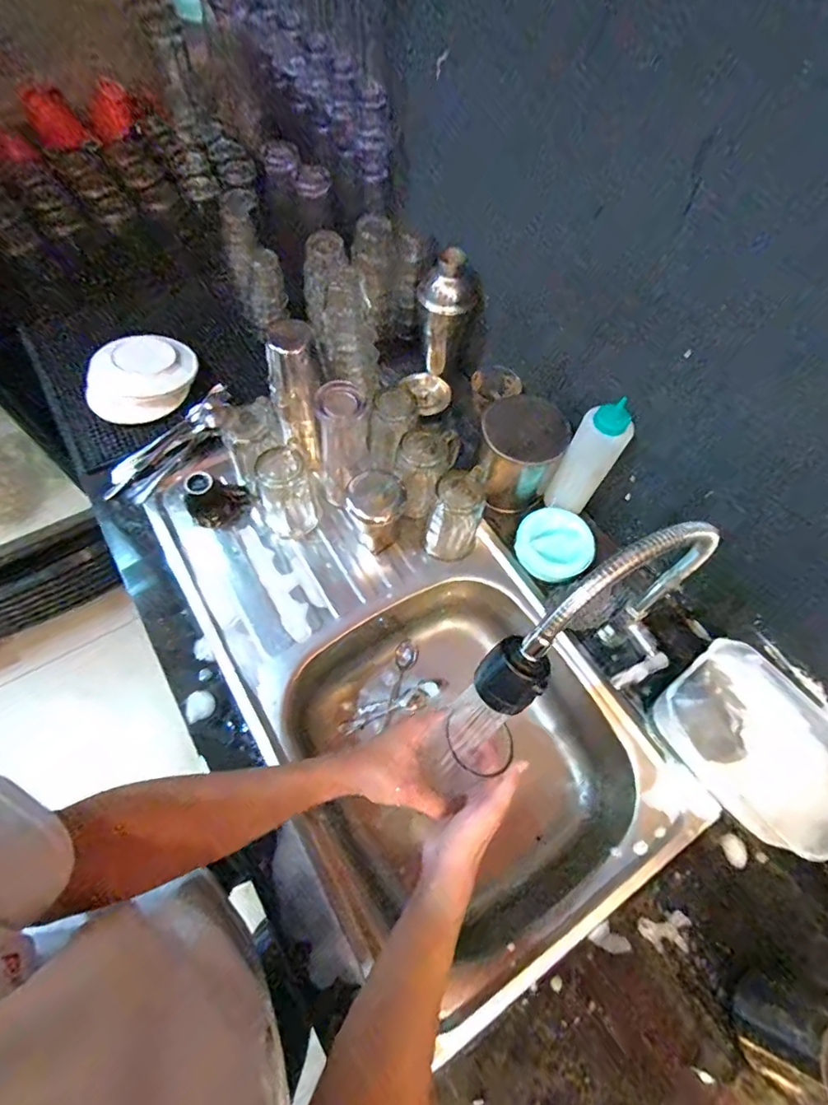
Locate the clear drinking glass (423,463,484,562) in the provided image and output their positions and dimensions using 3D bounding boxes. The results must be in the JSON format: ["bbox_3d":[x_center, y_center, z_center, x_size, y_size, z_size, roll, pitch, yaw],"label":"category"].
[{"bbox_3d":[0.056,-0.052,0.671,0.065,0.120,0.088,15,65,5],"label":"clear drinking glass"}]

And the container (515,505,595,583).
[{"bbox_3d":[0.188,-0.013,0.691,0.096,0.028,0.106,-30,68,-16],"label":"container"}]

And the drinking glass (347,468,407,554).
[{"bbox_3d":[-0.048,-0.053,0.673,0.070,0.100,0.078,-16,64,-10],"label":"drinking glass"}]

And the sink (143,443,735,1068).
[{"bbox_3d":[-0.027,0.132,0.686,0.395,0.155,0.724,-28,67,-16],"label":"sink"}]

